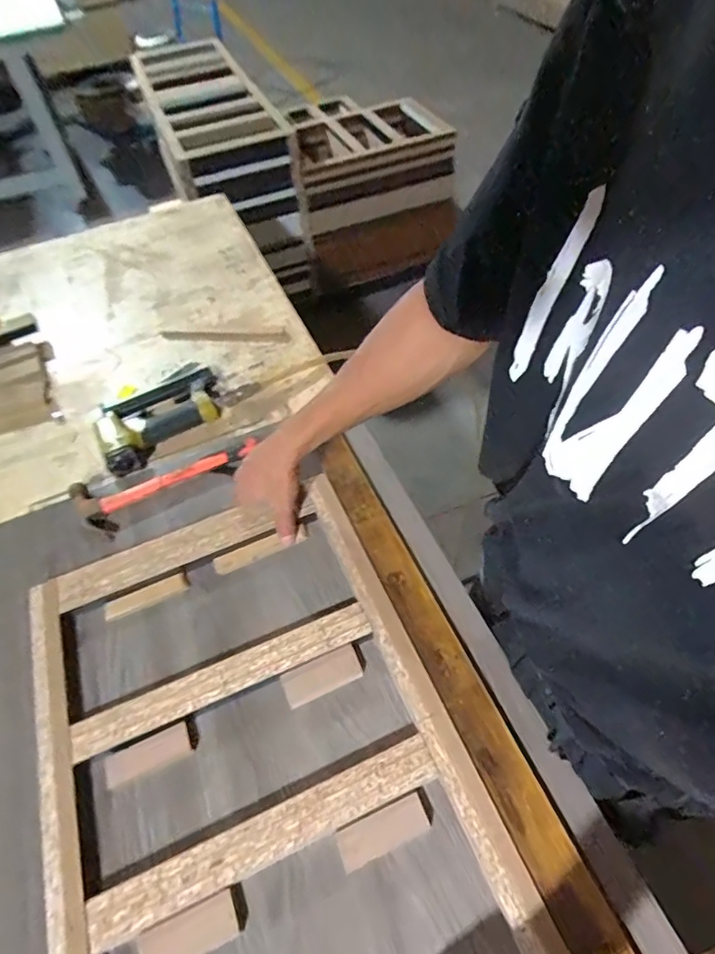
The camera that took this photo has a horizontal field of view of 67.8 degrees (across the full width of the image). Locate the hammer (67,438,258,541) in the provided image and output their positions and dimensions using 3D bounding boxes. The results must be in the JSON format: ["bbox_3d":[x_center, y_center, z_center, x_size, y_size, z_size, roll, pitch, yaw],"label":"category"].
[{"bbox_3d":[-0.263,-0.005,0.728,0.229,0.027,0.090,-32,57,-18],"label":"hammer"}]

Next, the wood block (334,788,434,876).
[{"bbox_3d":[0.025,0.308,0.466,0.086,0.024,0.031,-22,54,-12],"label":"wood block"}]

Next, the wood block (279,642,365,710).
[{"bbox_3d":[-0.034,0.204,0.548,0.084,0.018,0.032,-21,55,-10],"label":"wood block"}]

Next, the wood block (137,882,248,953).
[{"bbox_3d":[-0.134,0.371,0.436,0.084,0.016,0.032,-22,55,-11],"label":"wood block"}]

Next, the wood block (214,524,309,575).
[{"bbox_3d":[-0.118,0.086,0.640,0.112,0.014,0.023,-22,54,-13],"label":"wood block"}]

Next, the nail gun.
[{"bbox_3d":[-0.293,-0.114,0.811,0.244,0.044,0.149,-38,59,-21],"label":"nail gun"}]

